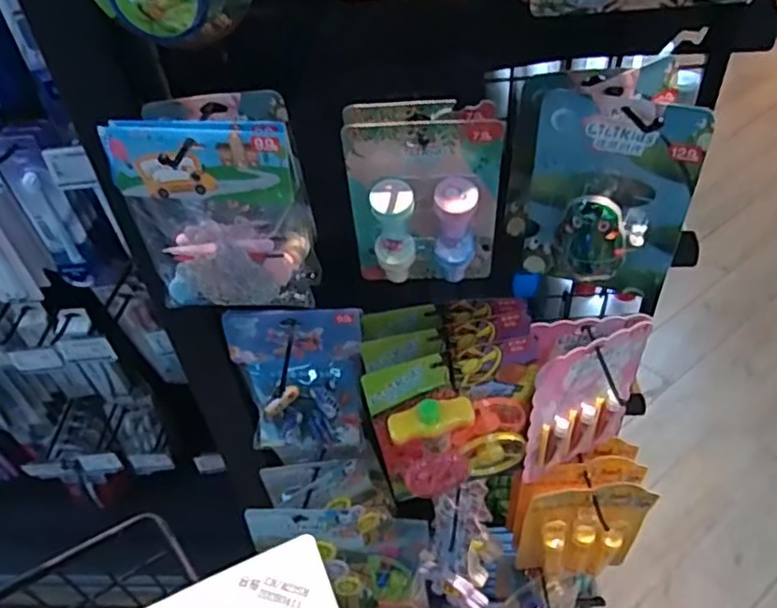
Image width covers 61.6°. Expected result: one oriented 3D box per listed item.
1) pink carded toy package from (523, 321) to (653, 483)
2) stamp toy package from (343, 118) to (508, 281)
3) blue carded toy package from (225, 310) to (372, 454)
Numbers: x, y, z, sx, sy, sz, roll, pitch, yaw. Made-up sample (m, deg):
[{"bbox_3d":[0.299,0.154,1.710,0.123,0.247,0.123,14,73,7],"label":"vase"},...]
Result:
[{"bbox_3d":[0.196,0.100,0.645,0.135,0.181,0.020,-22,47,-17],"label":"pink carded toy package"},{"bbox_3d":[0.024,-0.057,0.421,0.096,0.130,0.032,-2,44,3],"label":"stamp toy package"},{"bbox_3d":[-0.087,0.088,0.646,0.125,0.192,0.022,1,29,2],"label":"blue carded toy package"}]

